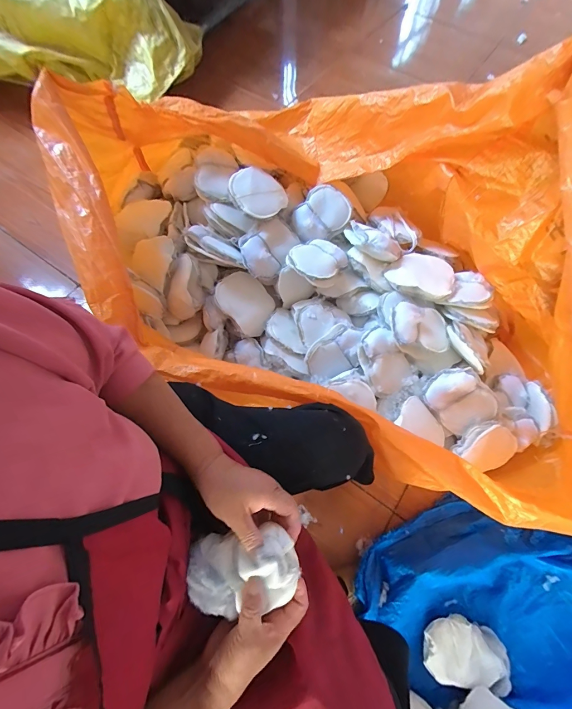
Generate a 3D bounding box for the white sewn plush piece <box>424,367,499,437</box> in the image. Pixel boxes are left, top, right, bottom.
[{"bbox_3d":[0.442,0.119,0.833,0.139,0.042,0.179,-40,97,23],"label":"white sewn plush piece"}]

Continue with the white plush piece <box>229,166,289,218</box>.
[{"bbox_3d":[-0.074,-0.447,0.905,0.154,0.061,0.140,1,67,-2],"label":"white plush piece"}]

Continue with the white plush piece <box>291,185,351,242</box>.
[{"bbox_3d":[0.103,-0.417,0.978,0.178,0.027,0.141,-38,93,-2],"label":"white plush piece"}]

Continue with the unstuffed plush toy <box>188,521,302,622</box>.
[{"bbox_3d":[-0.046,0.245,0.370,0.119,0.052,0.080,-11,68,-6],"label":"unstuffed plush toy"}]

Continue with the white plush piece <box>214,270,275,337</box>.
[{"bbox_3d":[-0.111,-0.150,0.933,0.171,0.026,0.144,44,63,-10],"label":"white plush piece"}]

